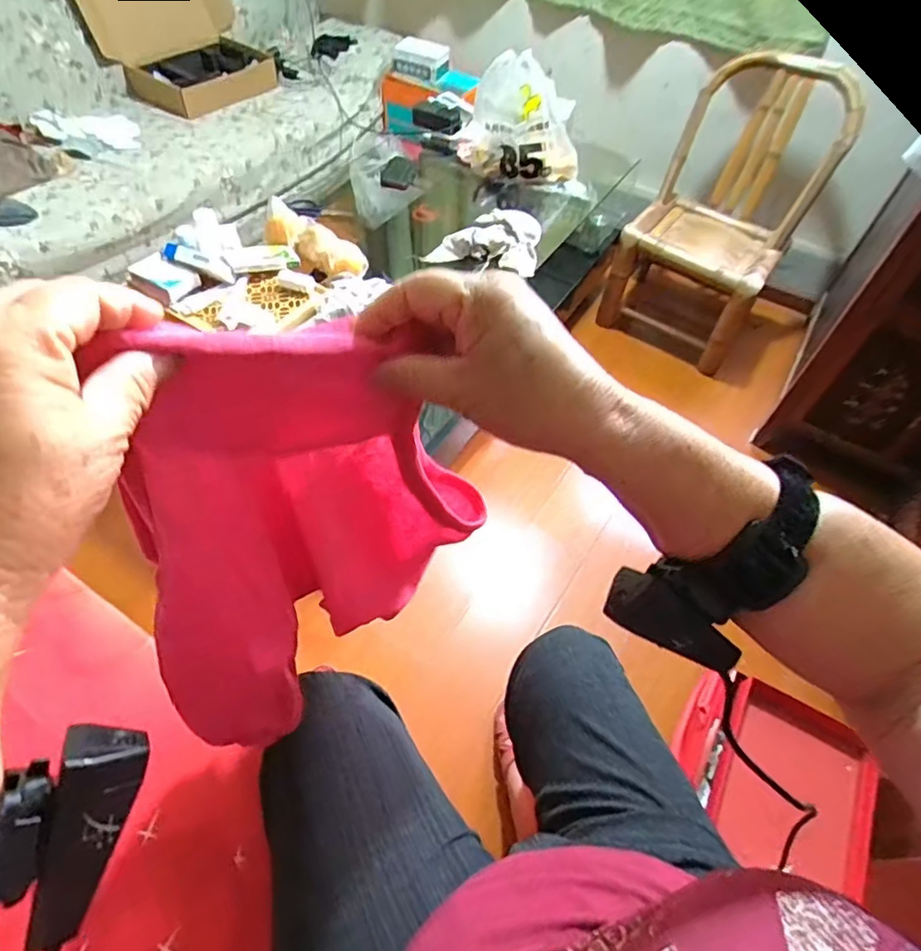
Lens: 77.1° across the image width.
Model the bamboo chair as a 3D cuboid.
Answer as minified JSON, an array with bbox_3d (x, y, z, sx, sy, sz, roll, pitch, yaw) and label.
[{"bbox_3d":[0.741,-0.696,1.672,0.505,0.832,0.414,20,55,10],"label":"bamboo chair"}]

